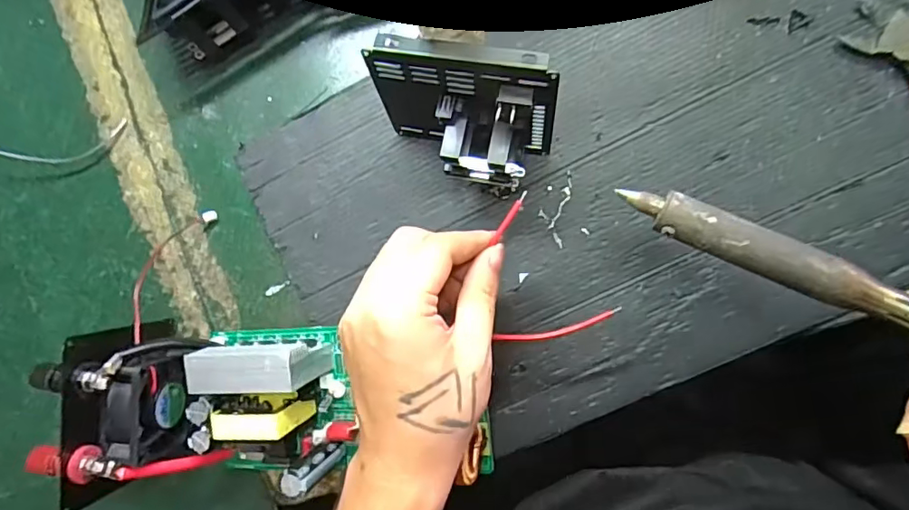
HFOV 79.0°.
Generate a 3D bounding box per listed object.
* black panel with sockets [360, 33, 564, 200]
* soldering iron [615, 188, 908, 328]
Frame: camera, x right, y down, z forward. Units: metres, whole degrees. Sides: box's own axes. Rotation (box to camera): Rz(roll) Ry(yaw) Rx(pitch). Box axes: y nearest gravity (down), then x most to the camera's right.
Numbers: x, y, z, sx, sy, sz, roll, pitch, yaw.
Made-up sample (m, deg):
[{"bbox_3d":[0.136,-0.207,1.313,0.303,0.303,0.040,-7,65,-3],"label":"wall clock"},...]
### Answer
[{"bbox_3d":[0.005,-0.074,0.309,0.097,0.082,0.060,10,93,9],"label":"black panel with sockets"},{"bbox_3d":[0.195,0.028,0.224,0.258,0.023,0.025,25,95,12],"label":"soldering iron"}]

